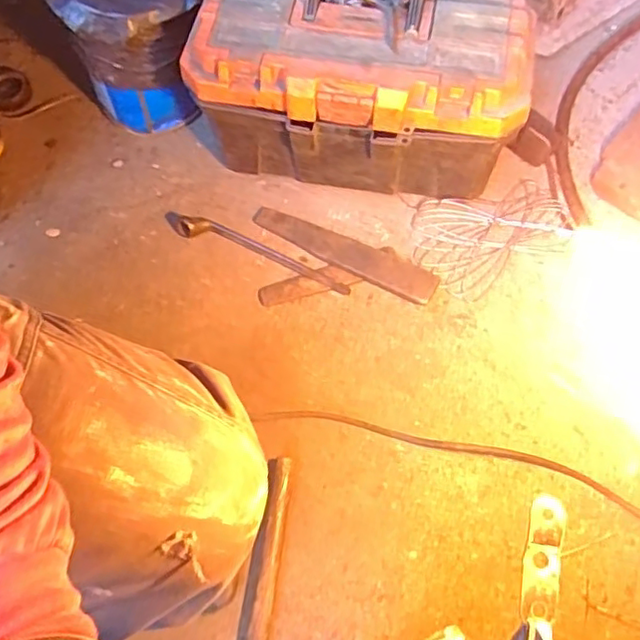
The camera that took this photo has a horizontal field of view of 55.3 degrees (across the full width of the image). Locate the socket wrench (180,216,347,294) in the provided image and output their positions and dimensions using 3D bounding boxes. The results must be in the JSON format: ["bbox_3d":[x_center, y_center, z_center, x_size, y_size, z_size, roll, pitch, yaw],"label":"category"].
[{"bbox_3d":[-0.074,-0.088,0.789,0.245,0.019,0.030,20,68,11],"label":"socket wrench"}]

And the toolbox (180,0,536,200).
[{"bbox_3d":[0.045,-0.277,0.756,0.372,0.213,0.196,6,66,4],"label":"toolbox"}]

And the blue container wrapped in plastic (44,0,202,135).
[{"bbox_3d":[-0.227,-0.380,0.818,0.192,0.211,0.185,-18,67,-6],"label":"blue container wrapped in plastic"}]

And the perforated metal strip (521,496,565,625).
[{"bbox_3d":[0.135,0.143,0.366,0.024,0.009,0.070,14,75,-7],"label":"perforated metal strip"}]

